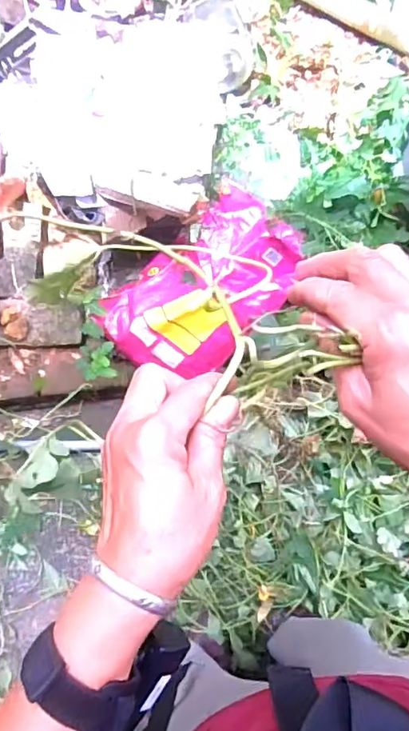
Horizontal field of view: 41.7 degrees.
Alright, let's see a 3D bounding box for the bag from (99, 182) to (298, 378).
[{"bbox_3d":[0.005,-0.161,1.203,0.456,0.123,0.279,-40,105,19],"label":"bag"}]

